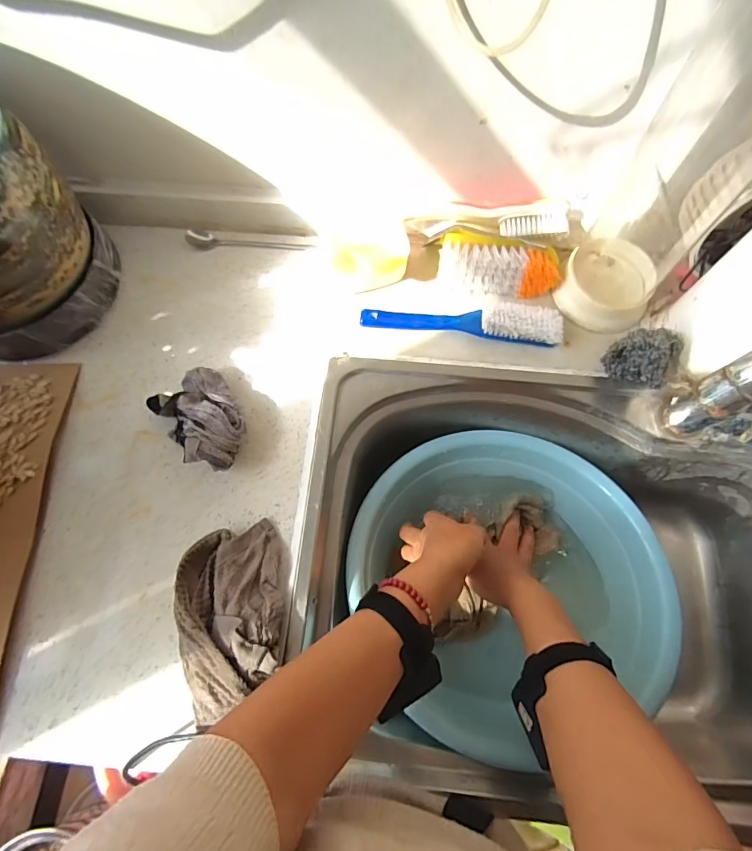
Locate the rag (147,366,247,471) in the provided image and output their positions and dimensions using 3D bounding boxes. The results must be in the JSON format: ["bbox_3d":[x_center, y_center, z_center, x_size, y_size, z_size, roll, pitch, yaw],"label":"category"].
[{"bbox_3d":[-0.182,-0.003,0.480,0.080,0.051,0.123,-34,74,-10],"label":"rag"}]

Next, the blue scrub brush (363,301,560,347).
[{"bbox_3d":[0.100,-0.128,0.531,0.230,0.029,0.041,8,72,3],"label":"blue scrub brush"}]

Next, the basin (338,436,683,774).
[{"bbox_3d":[0.154,0.166,0.532,0.321,0.109,0.333,0,71,1],"label":"basin"}]

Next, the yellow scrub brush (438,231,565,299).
[{"bbox_3d":[0.145,-0.188,0.537,0.139,0.054,0.043,5,71,3],"label":"yellow scrub brush"}]

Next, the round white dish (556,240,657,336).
[{"bbox_3d":[0.279,-0.167,0.540,0.106,0.033,0.108,0,71,1],"label":"round white dish"}]

